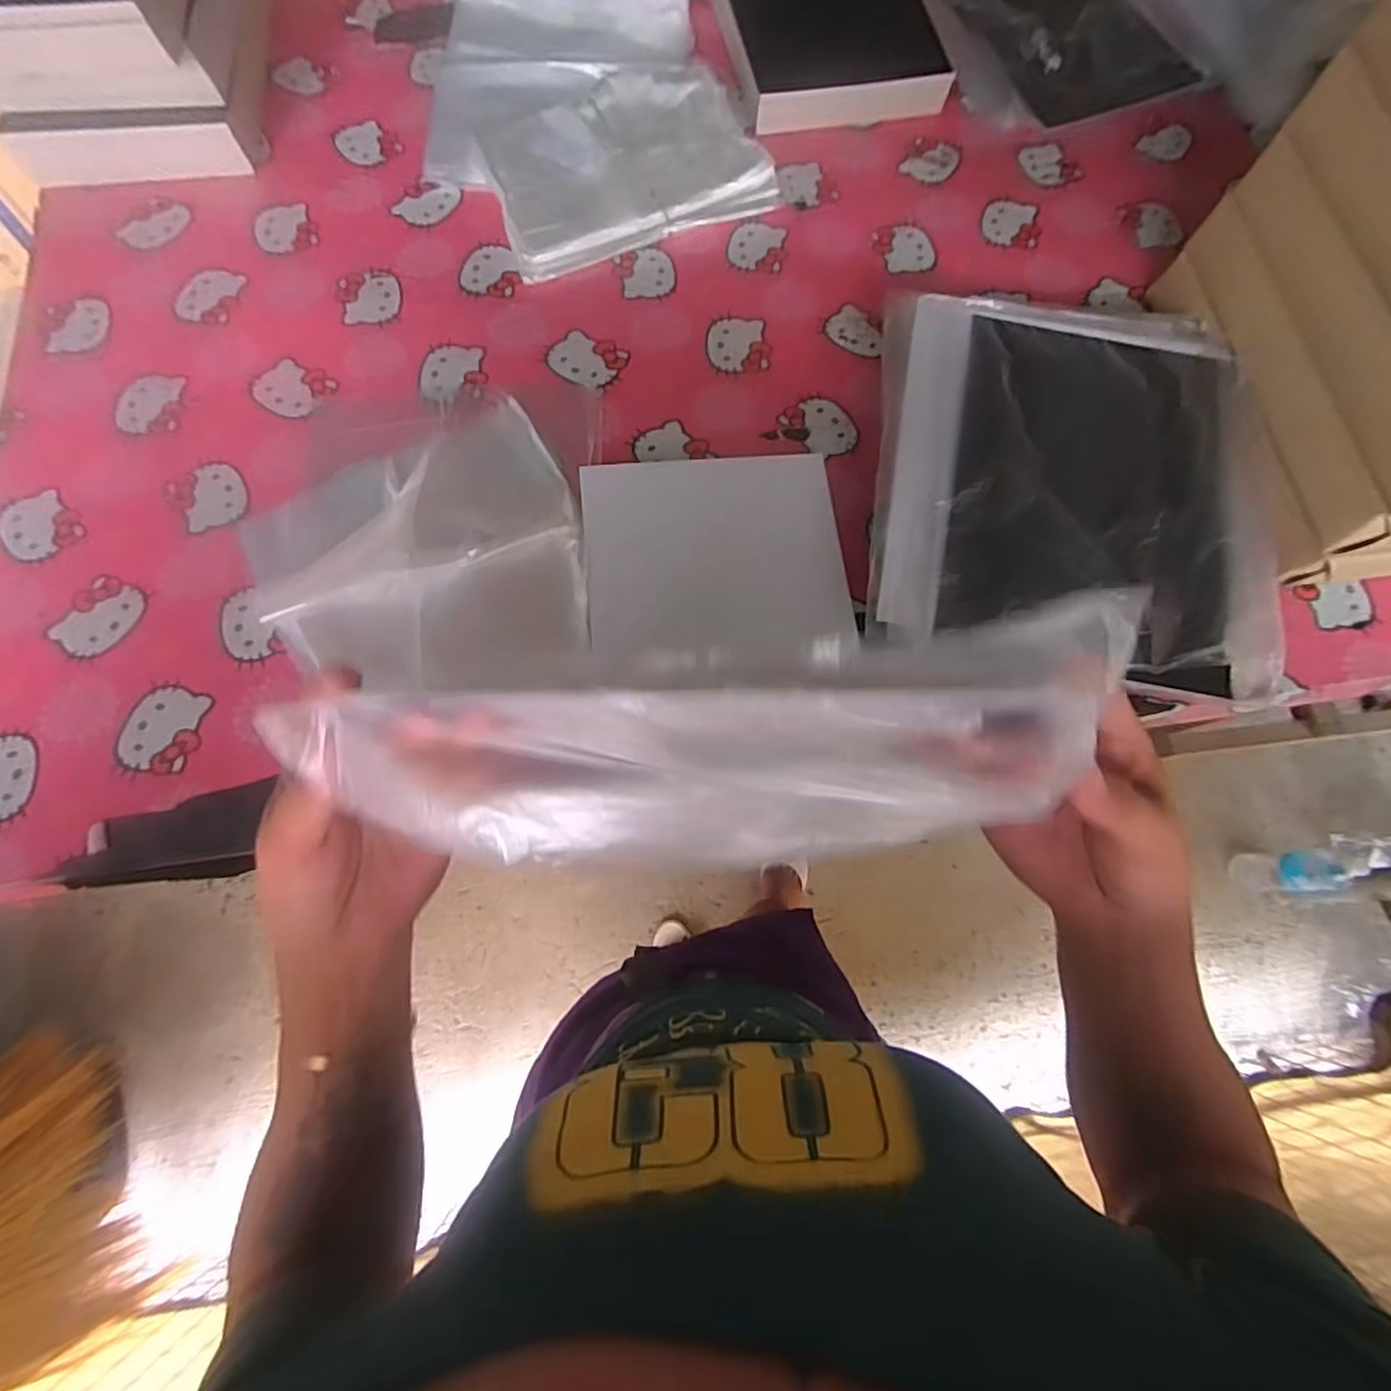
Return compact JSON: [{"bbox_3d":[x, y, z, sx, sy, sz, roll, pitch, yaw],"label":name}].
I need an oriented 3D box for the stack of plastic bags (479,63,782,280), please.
[{"bbox_3d":[-0.090,-0.655,0.820,0.325,0.038,0.236,-22,73,-8],"label":"stack of plastic bags"}]

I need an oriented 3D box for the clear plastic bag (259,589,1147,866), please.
[{"bbox_3d":[0.009,0.020,0.235,0.257,0.093,0.040,-5,29,-2],"label":"clear plastic bag"}]

